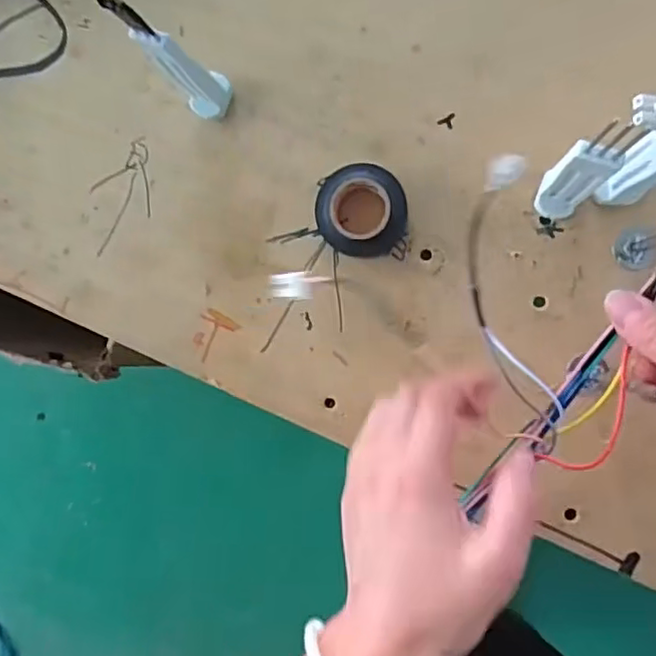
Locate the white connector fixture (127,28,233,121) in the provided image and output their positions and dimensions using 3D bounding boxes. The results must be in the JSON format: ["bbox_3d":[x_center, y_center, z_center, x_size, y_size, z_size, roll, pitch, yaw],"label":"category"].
[{"bbox_3d":[-0.080,-0.148,0.377,0.027,0.104,0.021,-40,84,6],"label":"white connector fixture"}]

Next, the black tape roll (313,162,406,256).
[{"bbox_3d":[0.021,-0.072,0.400,0.054,0.023,0.056,0,90,9],"label":"black tape roll"}]

